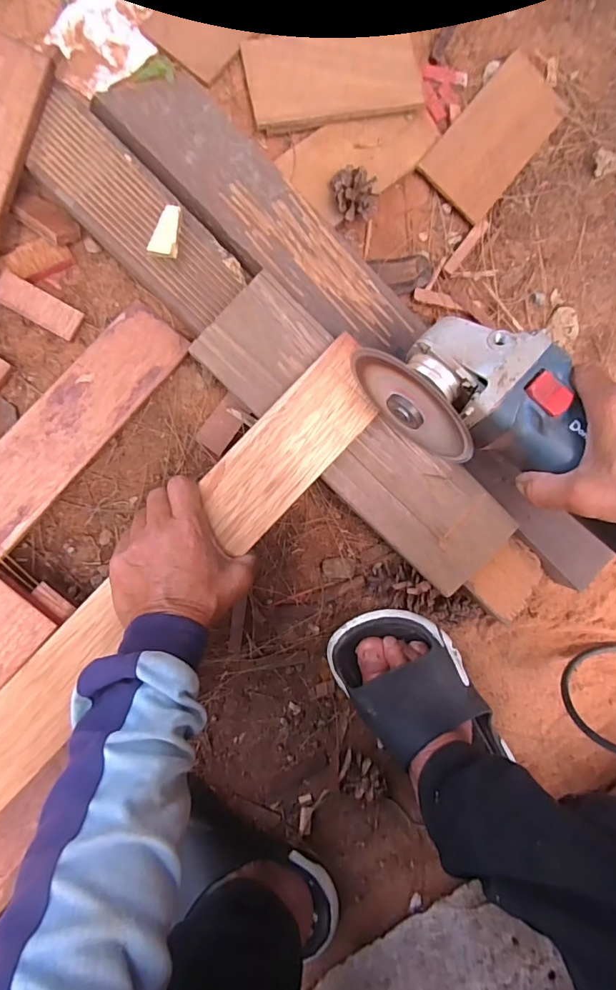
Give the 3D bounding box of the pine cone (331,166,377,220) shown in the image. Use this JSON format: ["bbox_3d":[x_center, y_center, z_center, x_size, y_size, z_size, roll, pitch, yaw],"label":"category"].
[{"bbox_3d":[0.041,-0.269,0.411,0.043,0.033,0.032,26,88,-6],"label":"pine cone"}]

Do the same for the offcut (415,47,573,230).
[{"bbox_3d":[0.185,-0.350,0.447,0.076,0.009,0.160,40,87,-5],"label":"offcut"}]

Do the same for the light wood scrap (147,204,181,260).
[{"bbox_3d":[-0.115,-0.214,0.372,0.022,0.010,0.038,10,90,-6],"label":"light wood scrap"}]

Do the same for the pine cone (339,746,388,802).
[{"bbox_3d":[0.053,0.273,0.448,0.046,0.025,0.037,25,88,-6],"label":"pine cone"}]

